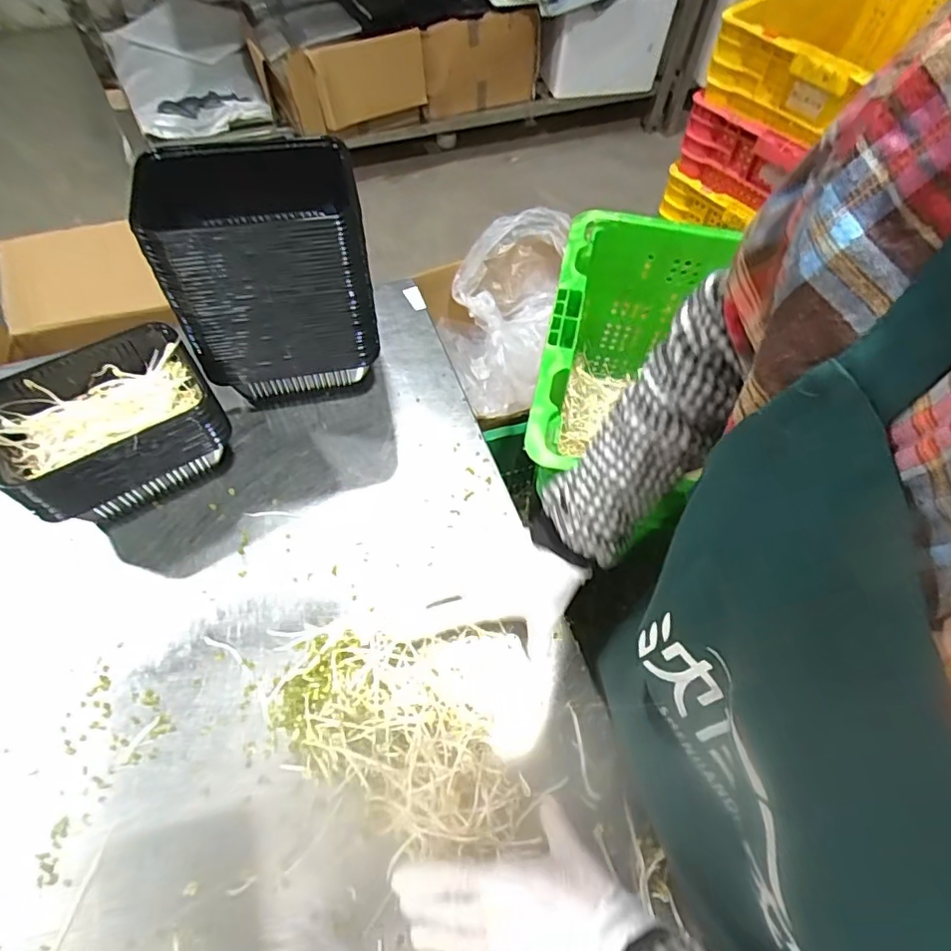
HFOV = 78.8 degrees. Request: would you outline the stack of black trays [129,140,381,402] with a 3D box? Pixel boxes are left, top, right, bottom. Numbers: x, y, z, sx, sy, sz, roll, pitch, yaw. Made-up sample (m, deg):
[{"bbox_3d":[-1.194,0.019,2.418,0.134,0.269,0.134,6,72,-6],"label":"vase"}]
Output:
[{"bbox_3d":[-0.203,-0.195,0.601,0.180,0.239,0.148,-10,60,-9],"label":"stack of black trays"}]

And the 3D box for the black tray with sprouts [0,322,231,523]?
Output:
[{"bbox_3d":[-0.345,-0.031,0.567,0.192,0.121,0.165,-24,63,-16],"label":"black tray with sprouts"}]

